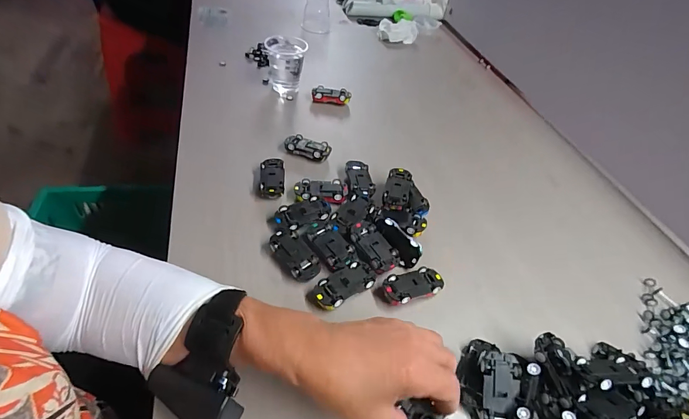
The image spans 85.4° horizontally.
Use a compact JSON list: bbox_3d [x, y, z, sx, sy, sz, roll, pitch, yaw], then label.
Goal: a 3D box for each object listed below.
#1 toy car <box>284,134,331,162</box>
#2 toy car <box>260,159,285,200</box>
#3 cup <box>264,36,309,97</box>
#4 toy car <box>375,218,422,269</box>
[{"bbox_3d":[-0.051,-0.083,0.514,0.064,0.021,0.026,19,49,10],"label":"toy car"},{"bbox_3d":[-0.090,-0.037,0.467,0.029,0.020,0.060,-3,49,-9],"label":"toy car"},{"bbox_3d":[-0.096,-0.239,0.620,0.066,0.077,0.081,2,48,-5],"label":"cup"},{"bbox_3d":[0.060,0.034,0.412,0.022,0.026,0.061,-29,70,-28],"label":"toy car"}]

